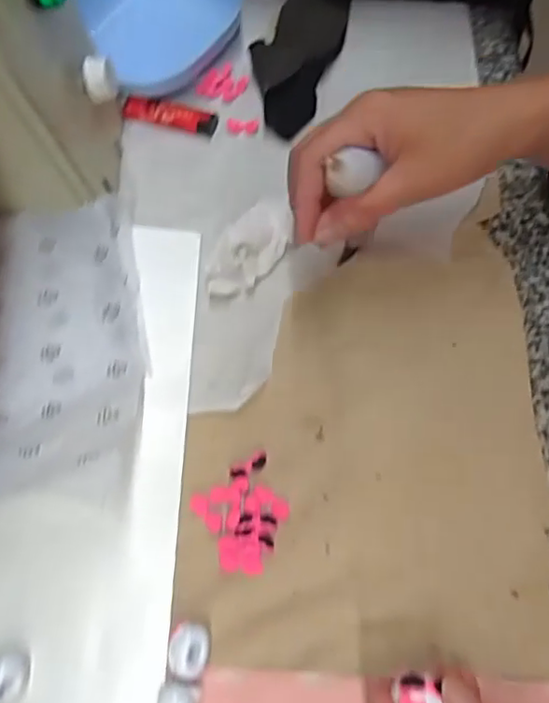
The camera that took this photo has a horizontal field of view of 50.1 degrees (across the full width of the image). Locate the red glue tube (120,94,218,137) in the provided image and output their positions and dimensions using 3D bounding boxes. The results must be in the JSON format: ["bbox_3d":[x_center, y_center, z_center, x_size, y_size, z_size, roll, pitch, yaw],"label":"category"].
[{"bbox_3d":[-0.081,-0.184,0.453,0.077,0.013,0.019,16,71,13],"label":"red glue tube"}]

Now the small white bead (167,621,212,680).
[{"bbox_3d":[-0.045,0.157,0.308,0.021,0.013,0.025,1,68,7],"label":"small white bead"}]

